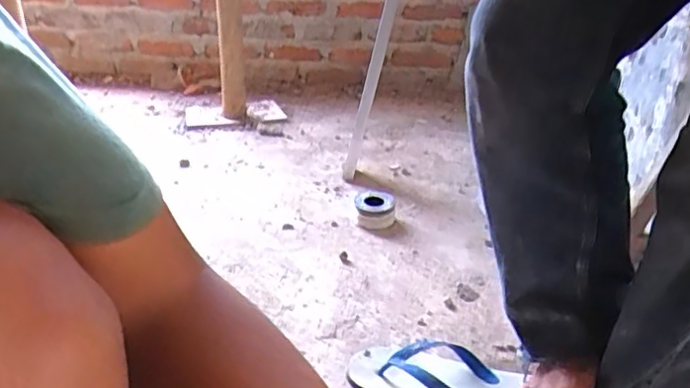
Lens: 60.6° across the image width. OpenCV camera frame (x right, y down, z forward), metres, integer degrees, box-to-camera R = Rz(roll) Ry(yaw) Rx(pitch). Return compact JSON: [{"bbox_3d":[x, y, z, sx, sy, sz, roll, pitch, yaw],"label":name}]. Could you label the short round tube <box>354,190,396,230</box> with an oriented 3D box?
[{"bbox_3d":[0.060,0.030,1.202,0.085,0.050,0.102,3,29,4],"label":"short round tube"}]

